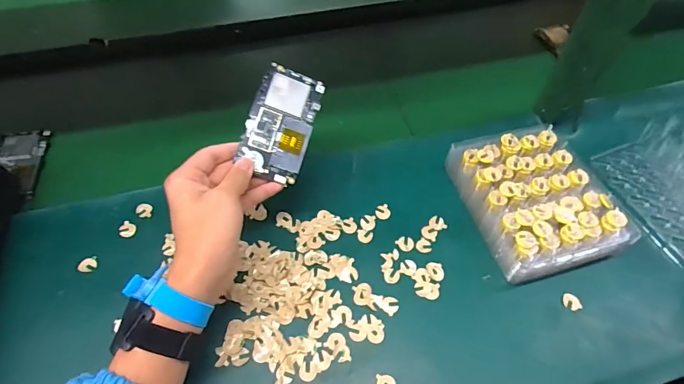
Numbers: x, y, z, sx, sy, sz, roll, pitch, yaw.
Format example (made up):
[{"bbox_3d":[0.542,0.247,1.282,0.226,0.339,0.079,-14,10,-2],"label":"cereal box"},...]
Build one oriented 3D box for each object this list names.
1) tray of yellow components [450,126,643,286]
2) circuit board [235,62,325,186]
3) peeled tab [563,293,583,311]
[{"bbox_3d":[0.224,0.003,0.477,0.148,0.041,0.177,-13,54,-10],"label":"tray of yellow components"},{"bbox_3d":[-0.064,-0.072,0.432,0.065,0.005,0.119,19,77,-13],"label":"circuit board"},{"bbox_3d":[0.242,0.116,0.432,0.016,0.004,0.019,-20,58,-5],"label":"peeled tab"}]

